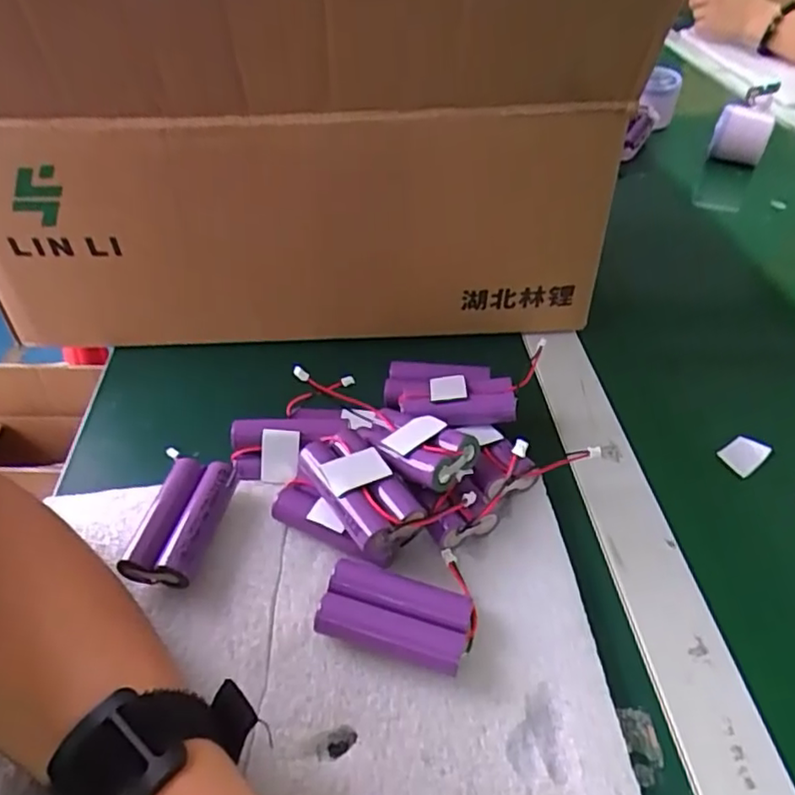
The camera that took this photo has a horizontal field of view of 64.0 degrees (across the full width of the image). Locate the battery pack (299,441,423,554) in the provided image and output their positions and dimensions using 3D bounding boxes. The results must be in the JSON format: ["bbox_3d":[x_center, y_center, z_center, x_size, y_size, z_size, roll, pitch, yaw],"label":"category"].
[{"bbox_3d":[-0.021,0.048,0.314,0.030,0.022,0.069,-27,49,-29],"label":"battery pack"}]

